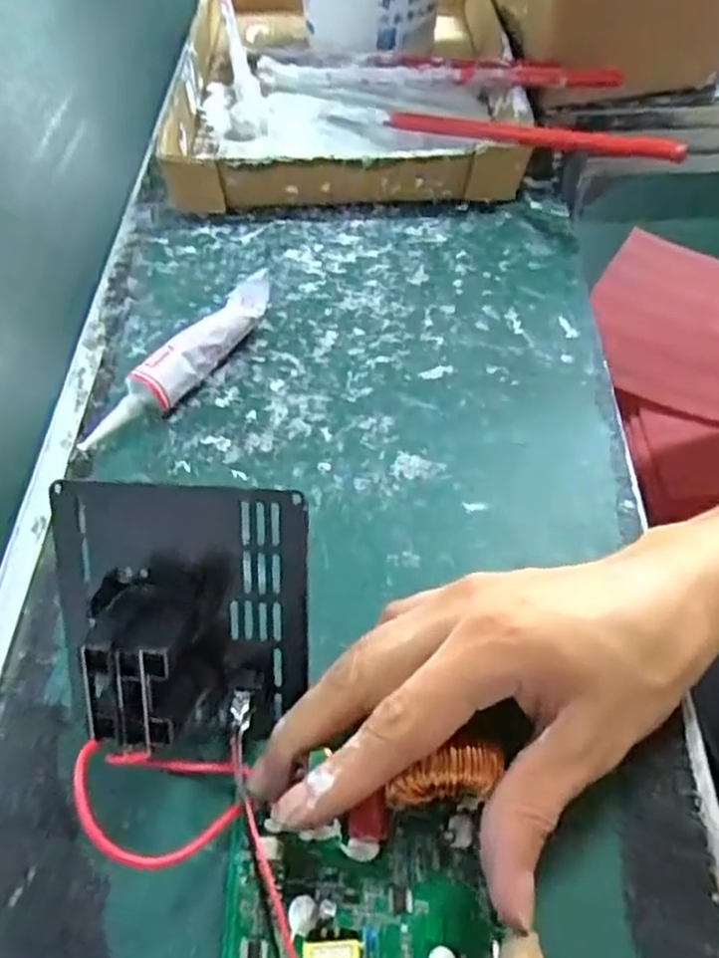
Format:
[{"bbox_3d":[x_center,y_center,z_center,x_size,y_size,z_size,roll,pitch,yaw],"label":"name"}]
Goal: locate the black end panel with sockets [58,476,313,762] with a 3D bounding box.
[{"bbox_3d":[-0.062,0.055,0.245,0.085,0.102,0.026,3,14,2],"label":"black end panel with sockets"}]

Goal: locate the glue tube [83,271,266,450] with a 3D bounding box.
[{"bbox_3d":[-0.088,-0.058,0.369,0.020,0.027,0.130,27,60,21],"label":"glue tube"}]

